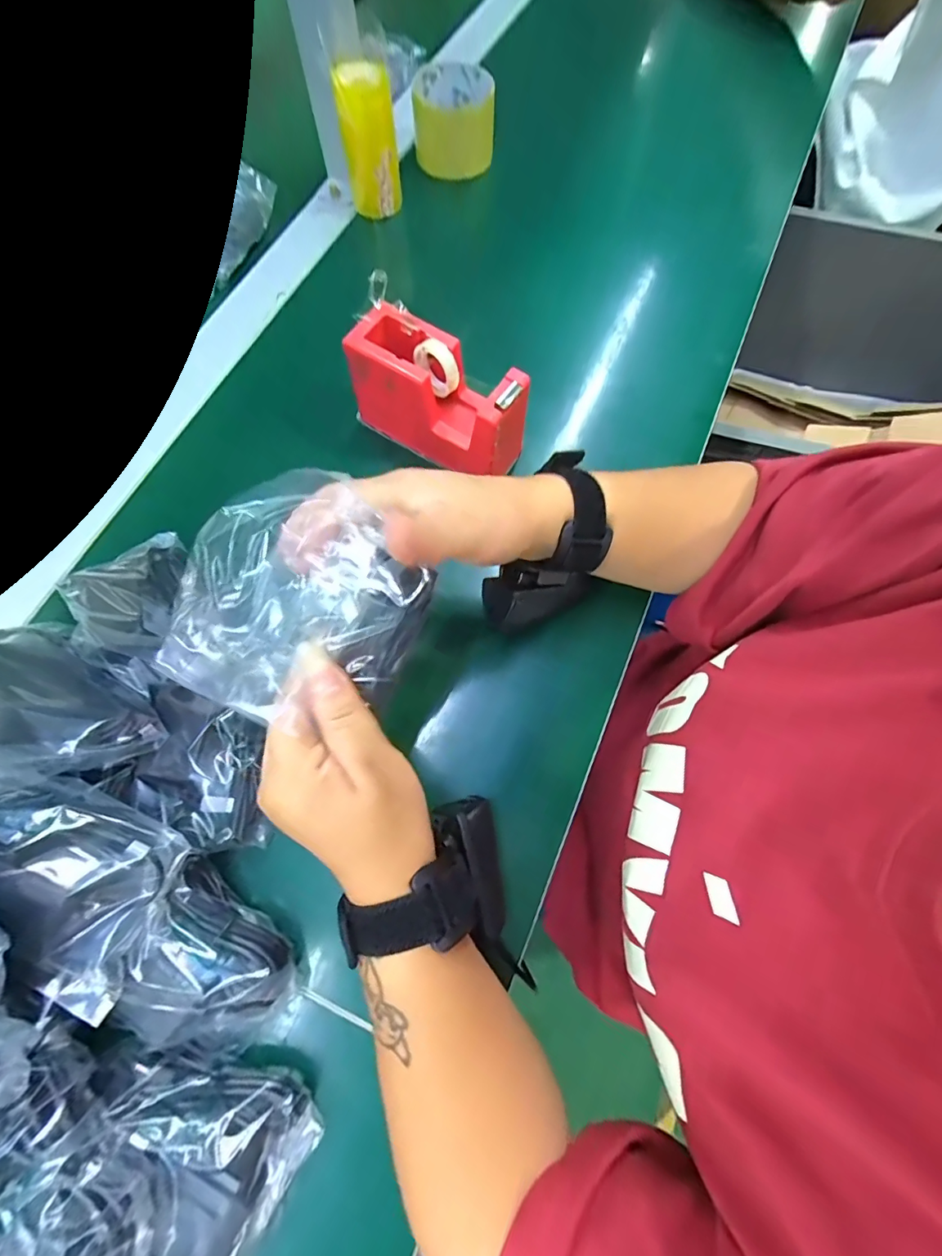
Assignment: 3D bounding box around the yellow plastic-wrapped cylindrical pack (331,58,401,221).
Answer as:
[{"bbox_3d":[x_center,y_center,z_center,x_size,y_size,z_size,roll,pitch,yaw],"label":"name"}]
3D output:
[{"bbox_3d":[-0.094,-0.451,0.438,0.049,0.095,0.049,-1,70,2],"label":"yellow plastic-wrapped cylindrical pack"}]

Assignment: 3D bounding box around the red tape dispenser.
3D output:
[{"bbox_3d":[-0.023,-0.171,0.346,0.128,0.071,0.049,30,74,13],"label":"red tape dispenser"}]

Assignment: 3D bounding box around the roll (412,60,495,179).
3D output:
[{"bbox_3d":[-0.017,-0.536,0.498,0.082,0.062,0.082,-1,70,2],"label":"roll"}]

